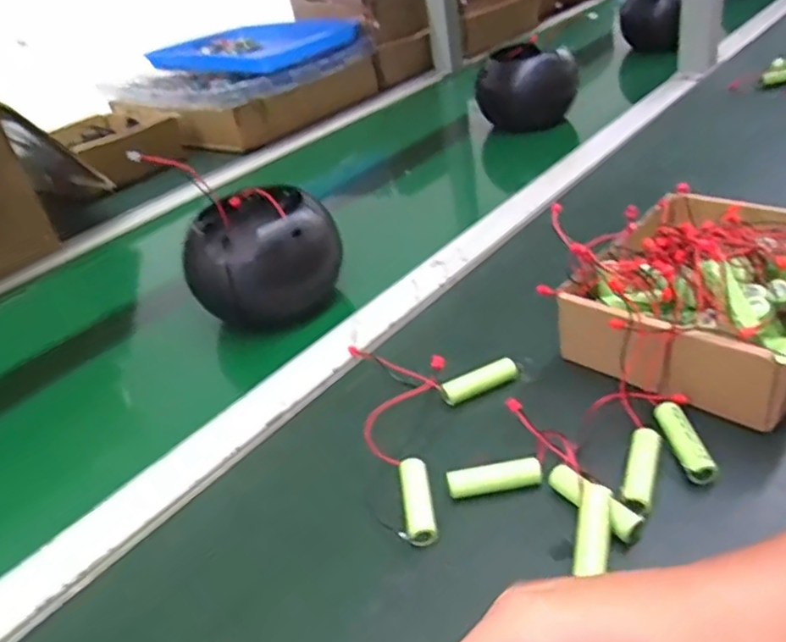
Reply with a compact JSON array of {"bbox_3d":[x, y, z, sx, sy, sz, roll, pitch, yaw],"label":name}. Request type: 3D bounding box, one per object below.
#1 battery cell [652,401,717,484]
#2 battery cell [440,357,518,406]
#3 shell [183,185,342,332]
[{"bbox_3d":[0.159,0.065,0.347,0.015,0.013,0.052,-8,35,5],"label":"battery cell"},{"bbox_3d":[0.058,0.039,0.420,0.054,0.011,0.014,-22,36,-15],"label":"battery cell"},{"bbox_3d":[-0.110,-0.050,0.547,0.097,0.106,0.117,14,42,32],"label":"shell"}]

